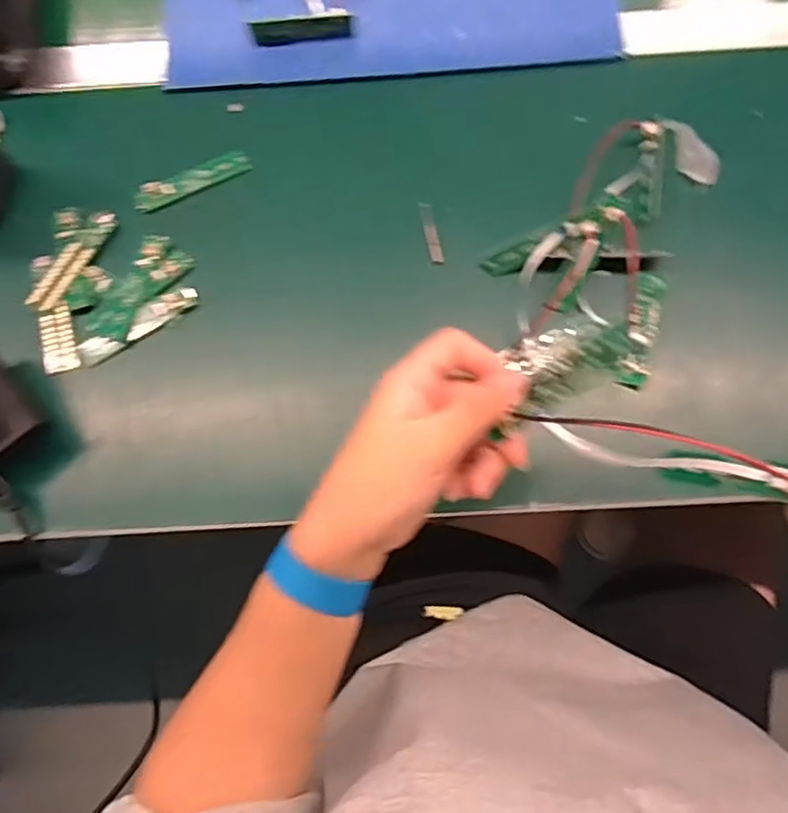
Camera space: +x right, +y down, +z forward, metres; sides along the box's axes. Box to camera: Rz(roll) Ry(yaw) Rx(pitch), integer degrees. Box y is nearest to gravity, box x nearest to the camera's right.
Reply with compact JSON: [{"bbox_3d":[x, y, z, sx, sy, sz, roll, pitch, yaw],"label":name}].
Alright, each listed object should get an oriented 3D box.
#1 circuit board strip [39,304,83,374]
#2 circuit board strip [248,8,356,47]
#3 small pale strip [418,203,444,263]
[{"bbox_3d":[-0.237,-0.048,0.435,0.024,0.004,0.048,-15,85,-16],"label":"circuit board strip"},{"bbox_3d":[-0.071,-0.293,0.481,0.079,0.018,0.006,-7,46,1],"label":"circuit board strip"},{"bbox_3d":[0.027,-0.127,0.451,0.010,0.005,0.048,-11,75,-2],"label":"small pale strip"}]

